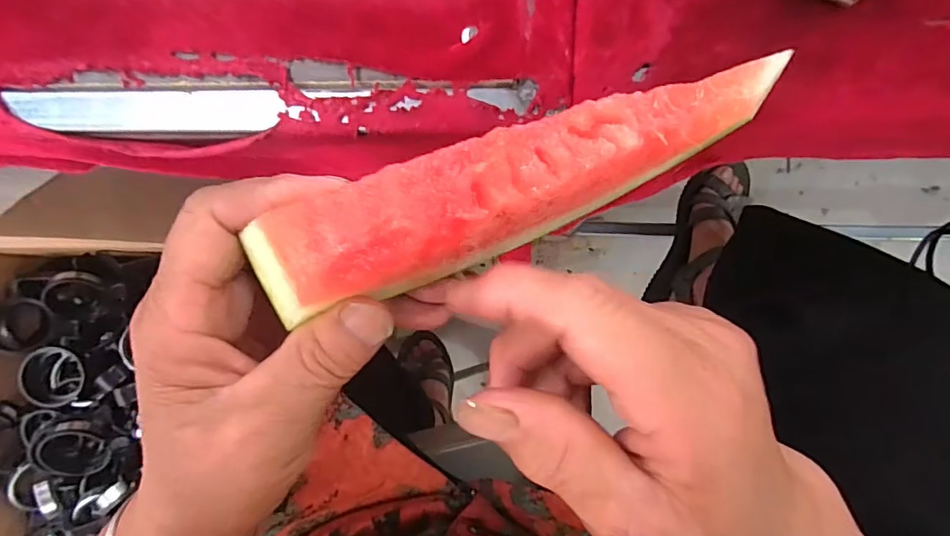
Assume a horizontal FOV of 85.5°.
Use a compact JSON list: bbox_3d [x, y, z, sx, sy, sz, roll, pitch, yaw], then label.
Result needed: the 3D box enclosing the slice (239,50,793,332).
[{"bbox_3d":[0.020,-0.026,0.164,0.170,0.055,0.030,-22,88,-18],"label":"slice"}]

